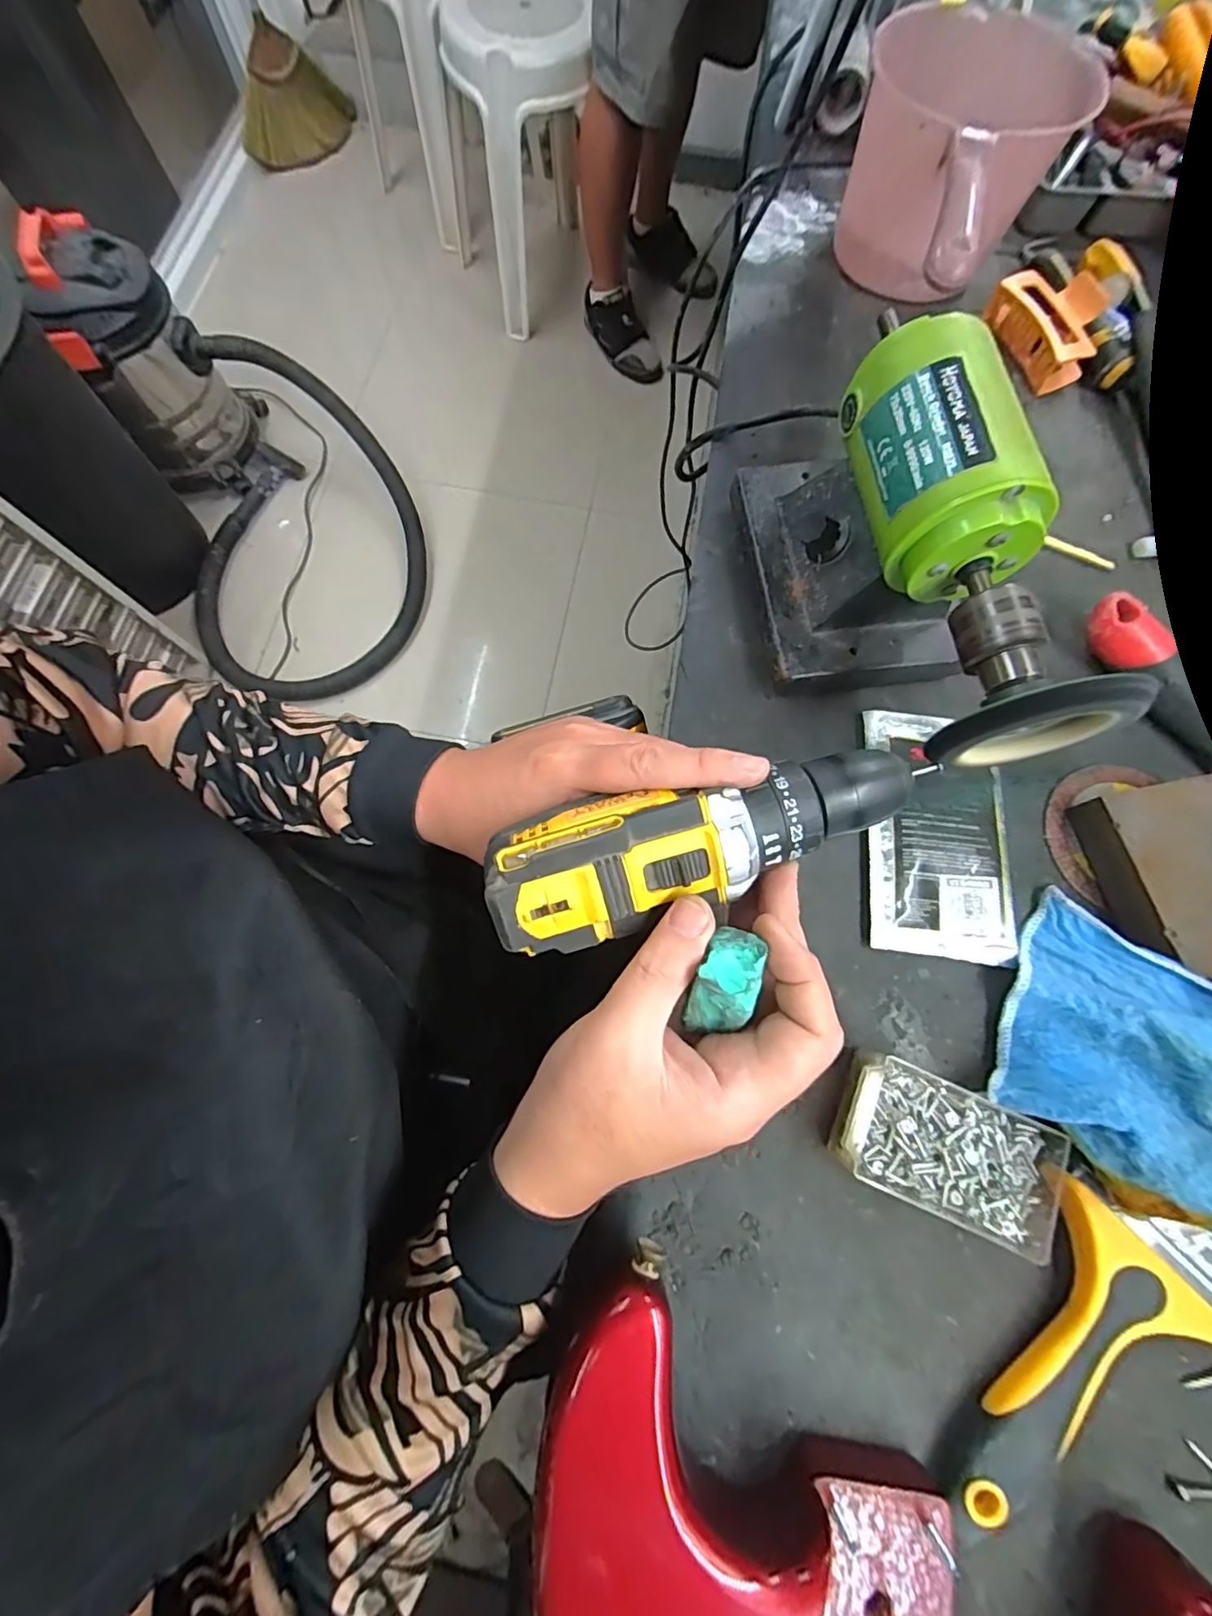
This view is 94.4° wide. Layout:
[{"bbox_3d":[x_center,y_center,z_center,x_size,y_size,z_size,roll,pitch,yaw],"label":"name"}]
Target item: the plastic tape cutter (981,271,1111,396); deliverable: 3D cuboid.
[{"bbox_3d":[0.327,-0.354,0.412,0.052,0.034,0.085,-19,76,-7],"label":"plastic tape cutter"}]

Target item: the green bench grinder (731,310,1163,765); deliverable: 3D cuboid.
[{"bbox_3d":[0.149,-0.125,0.297,0.101,0.129,0.223,-7,75,-4],"label":"green bench grinder"}]

